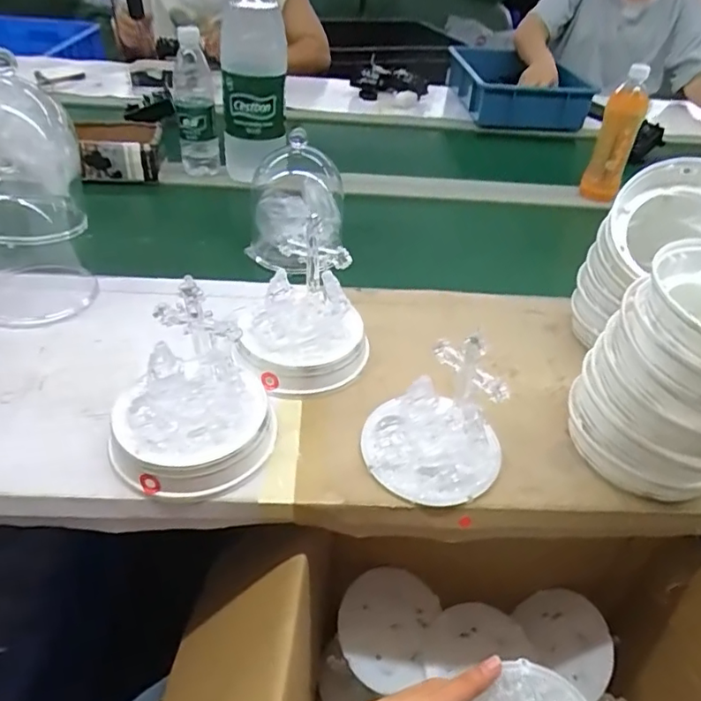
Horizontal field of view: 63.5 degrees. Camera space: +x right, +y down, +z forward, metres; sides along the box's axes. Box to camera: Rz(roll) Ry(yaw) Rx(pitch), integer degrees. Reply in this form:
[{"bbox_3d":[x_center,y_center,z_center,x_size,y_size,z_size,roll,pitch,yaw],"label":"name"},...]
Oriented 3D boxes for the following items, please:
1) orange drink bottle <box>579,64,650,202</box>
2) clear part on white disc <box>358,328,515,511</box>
[{"bbox_3d":[0.443,-0.353,0.942,0.060,0.206,0.056,23,44,20],"label":"orange drink bottle"},{"bbox_3d":[0.078,0.055,0.504,0.117,0.113,0.111,3,41,-3],"label":"clear part on white disc"}]

